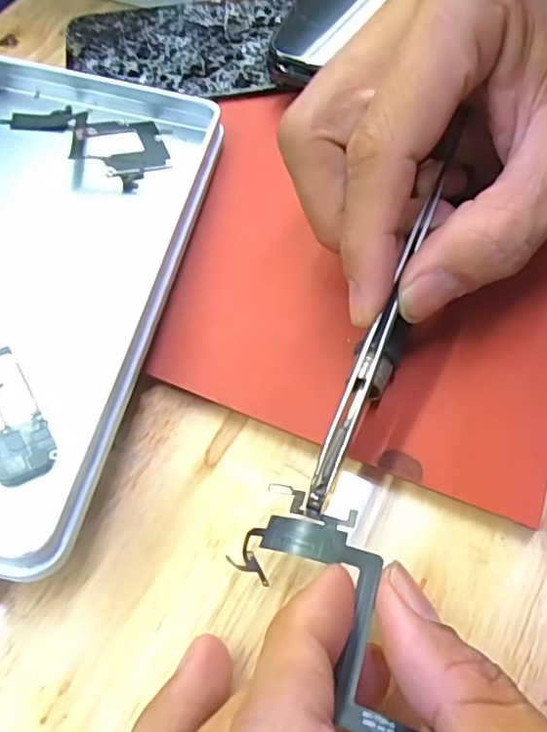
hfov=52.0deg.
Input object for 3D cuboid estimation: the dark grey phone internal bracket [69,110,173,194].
[{"bbox_3d":[-0.059,-0.084,0.216,0.036,0.005,0.040,-6,61,-4],"label":"dark grey phone internal bracket"}]

